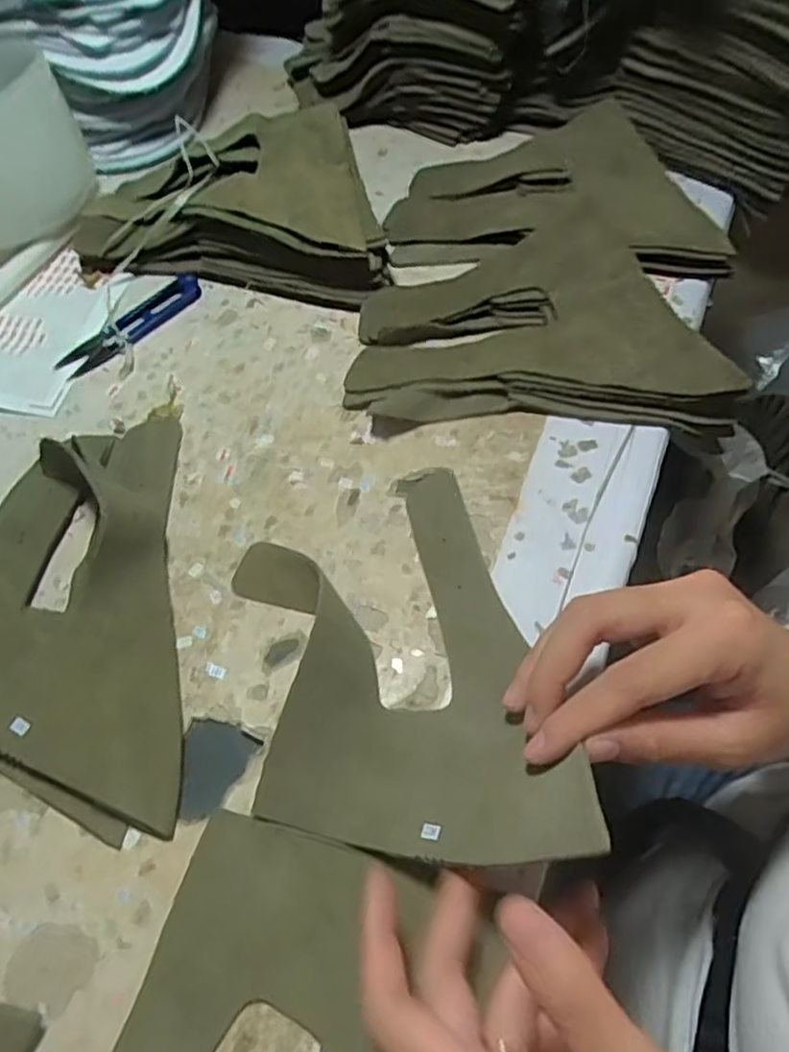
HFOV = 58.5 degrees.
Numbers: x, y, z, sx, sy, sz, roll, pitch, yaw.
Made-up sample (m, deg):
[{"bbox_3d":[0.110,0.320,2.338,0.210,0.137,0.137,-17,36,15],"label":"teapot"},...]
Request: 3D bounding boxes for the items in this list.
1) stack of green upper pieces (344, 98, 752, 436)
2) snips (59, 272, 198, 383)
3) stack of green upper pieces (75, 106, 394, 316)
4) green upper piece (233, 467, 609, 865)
[{"bbox_3d":[0.096,-0.174,0.447,0.210,0.033,0.259,6,59,8],"label":"stack of green upper pieces"},{"bbox_3d":[-0.168,-0.131,0.452,0.025,0.009,0.102,38,67,24],"label":"snips"},{"bbox_3d":[-0.096,-0.225,0.476,0.216,0.047,0.141,10,59,10],"label":"stack of green upper pieces"},{"bbox_3d":[-0.007,0.044,0.289,0.115,0.072,0.192,-11,58,-4],"label":"green upper piece"}]

